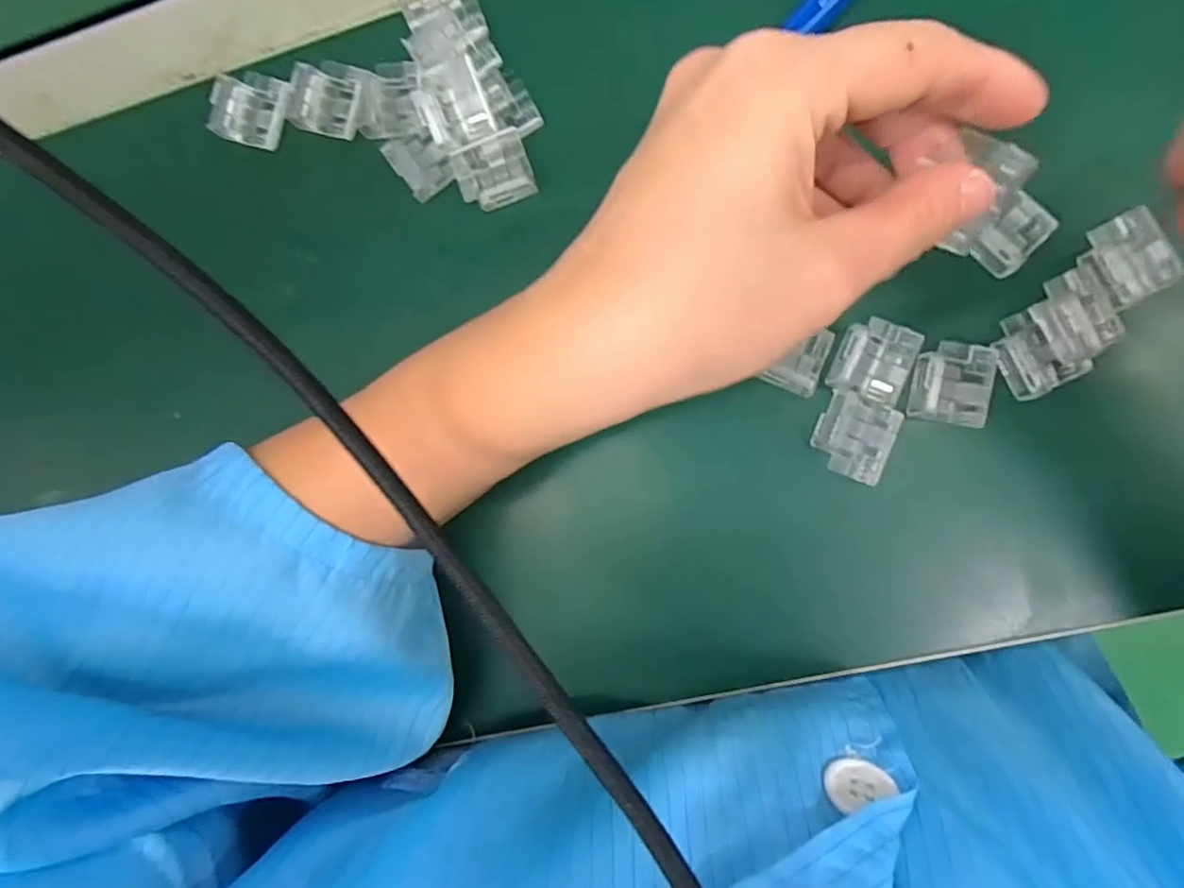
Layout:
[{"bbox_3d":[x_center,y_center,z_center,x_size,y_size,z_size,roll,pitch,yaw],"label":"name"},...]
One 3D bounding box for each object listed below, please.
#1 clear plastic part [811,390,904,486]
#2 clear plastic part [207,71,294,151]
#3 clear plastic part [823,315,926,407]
[{"bbox_3d":[0.097,-0.003,0.222,0.026,0.005,0.029,22,93,9],"label":"clear plastic part"},{"bbox_3d":[-0.141,-0.139,0.250,0.030,0.008,0.030,20,93,9],"label":"clear plastic part"},{"bbox_3d":[0.103,-0.031,0.219,0.027,0.007,0.029,23,93,9],"label":"clear plastic part"}]

